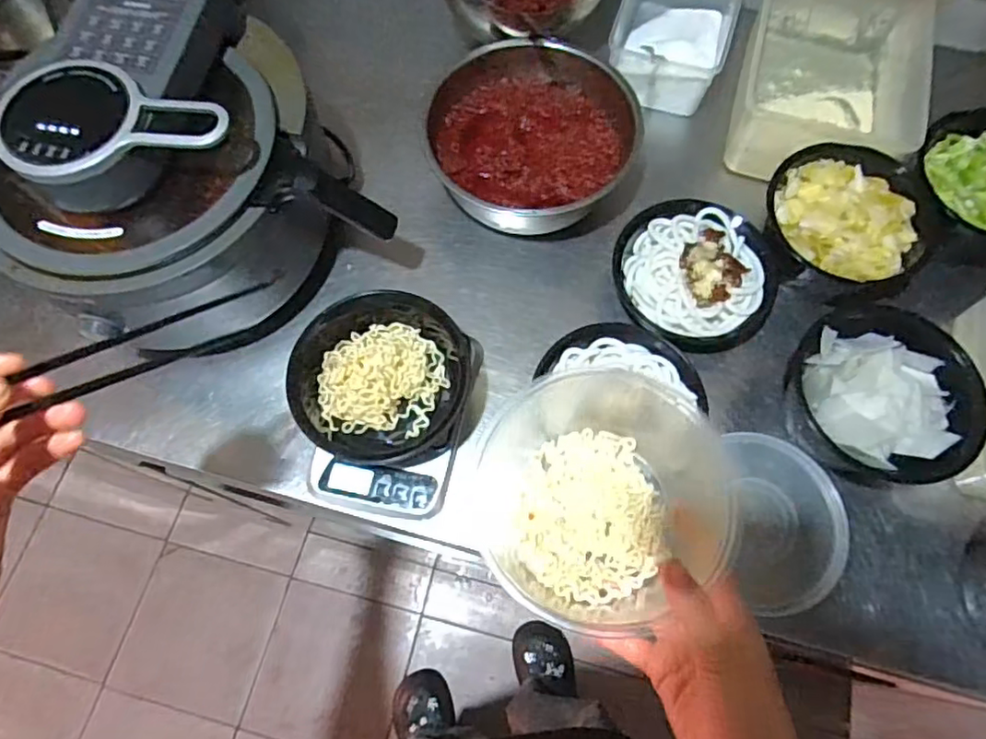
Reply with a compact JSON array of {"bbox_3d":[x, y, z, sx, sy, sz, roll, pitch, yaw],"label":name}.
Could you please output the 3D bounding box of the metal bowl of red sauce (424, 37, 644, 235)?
[{"bbox_3d":[0.044,-0.274,0.711,0.235,0.072,0.223,2,68,1],"label":"metal bowl of red sauce"}]

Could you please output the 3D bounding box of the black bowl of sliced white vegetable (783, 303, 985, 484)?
[{"bbox_3d":[0.365,0.028,0.596,0.164,0.087,0.174,8,68,4],"label":"black bowl of sliced white vegetable"}]

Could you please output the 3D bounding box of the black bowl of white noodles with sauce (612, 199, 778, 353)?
[{"bbox_3d":[0.214,-0.107,0.659,0.155,0.060,0.160,0,68,0],"label":"black bowl of white noodles with sauce"}]

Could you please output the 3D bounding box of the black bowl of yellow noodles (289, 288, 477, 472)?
[{"bbox_3d":[-0.108,0.006,0.609,0.166,0.060,0.166,0,68,0],"label":"black bowl of yellow noodles"}]

